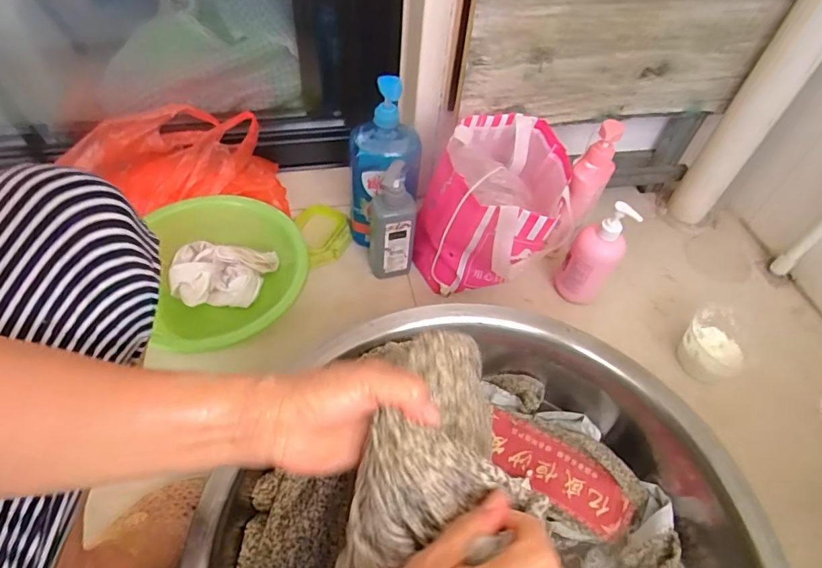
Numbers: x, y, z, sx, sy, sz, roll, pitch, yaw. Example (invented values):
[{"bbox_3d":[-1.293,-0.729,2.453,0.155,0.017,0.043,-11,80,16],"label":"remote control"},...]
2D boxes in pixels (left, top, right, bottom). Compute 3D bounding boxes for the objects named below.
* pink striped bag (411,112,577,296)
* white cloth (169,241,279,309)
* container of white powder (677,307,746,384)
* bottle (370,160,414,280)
[{"bbox_3d":[0.130,-0.107,0.748,0.188,0.223,0.201,35,58,21],"label":"pink striped bag"},{"bbox_3d":[-0.301,-0.015,0.769,0.153,0.040,0.121,8,53,2],"label":"white cloth"},{"bbox_3d":[0.460,0.100,0.755,0.096,0.066,0.092,2,53,-3],"label":"container of white powder"},{"bbox_3d":[-0.030,-0.090,0.779,0.068,0.204,0.068,-2,53,-6],"label":"bottle"}]

